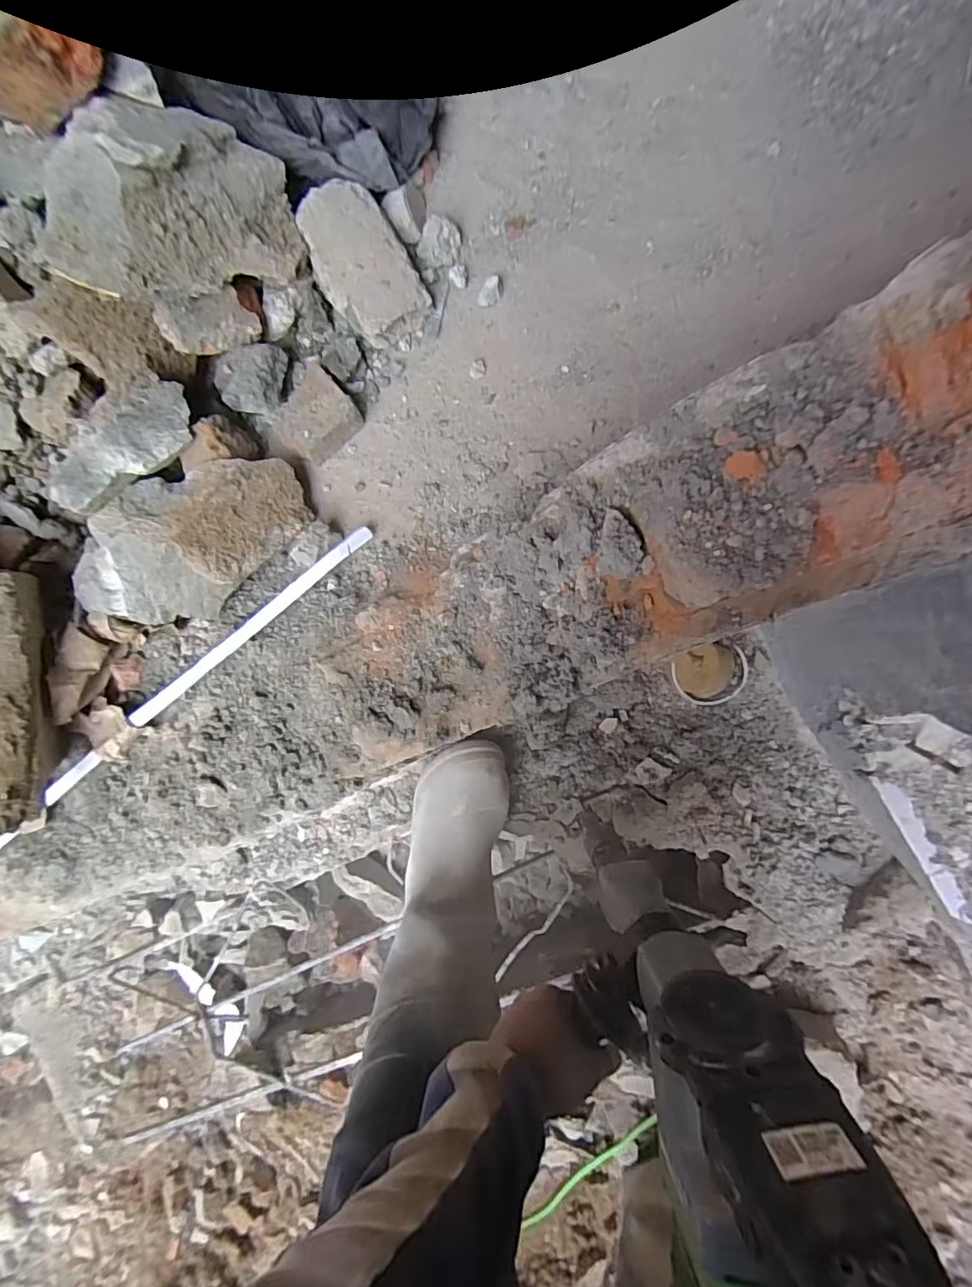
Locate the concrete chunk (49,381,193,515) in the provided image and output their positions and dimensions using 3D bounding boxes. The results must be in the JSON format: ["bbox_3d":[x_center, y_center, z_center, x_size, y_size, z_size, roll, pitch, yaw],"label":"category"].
[{"bbox_3d":[-0.307,-0.170,0.455,0.059,0.042,0.131,44,93,7],"label":"concrete chunk"}]

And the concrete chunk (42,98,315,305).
[{"bbox_3d":[-0.248,-0.343,0.425,0.178,0.104,0.120,-37,83,4],"label":"concrete chunk"}]

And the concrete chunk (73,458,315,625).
[{"bbox_3d":[-0.270,-0.095,0.483,0.127,0.059,0.210,41,92,8],"label":"concrete chunk"}]

